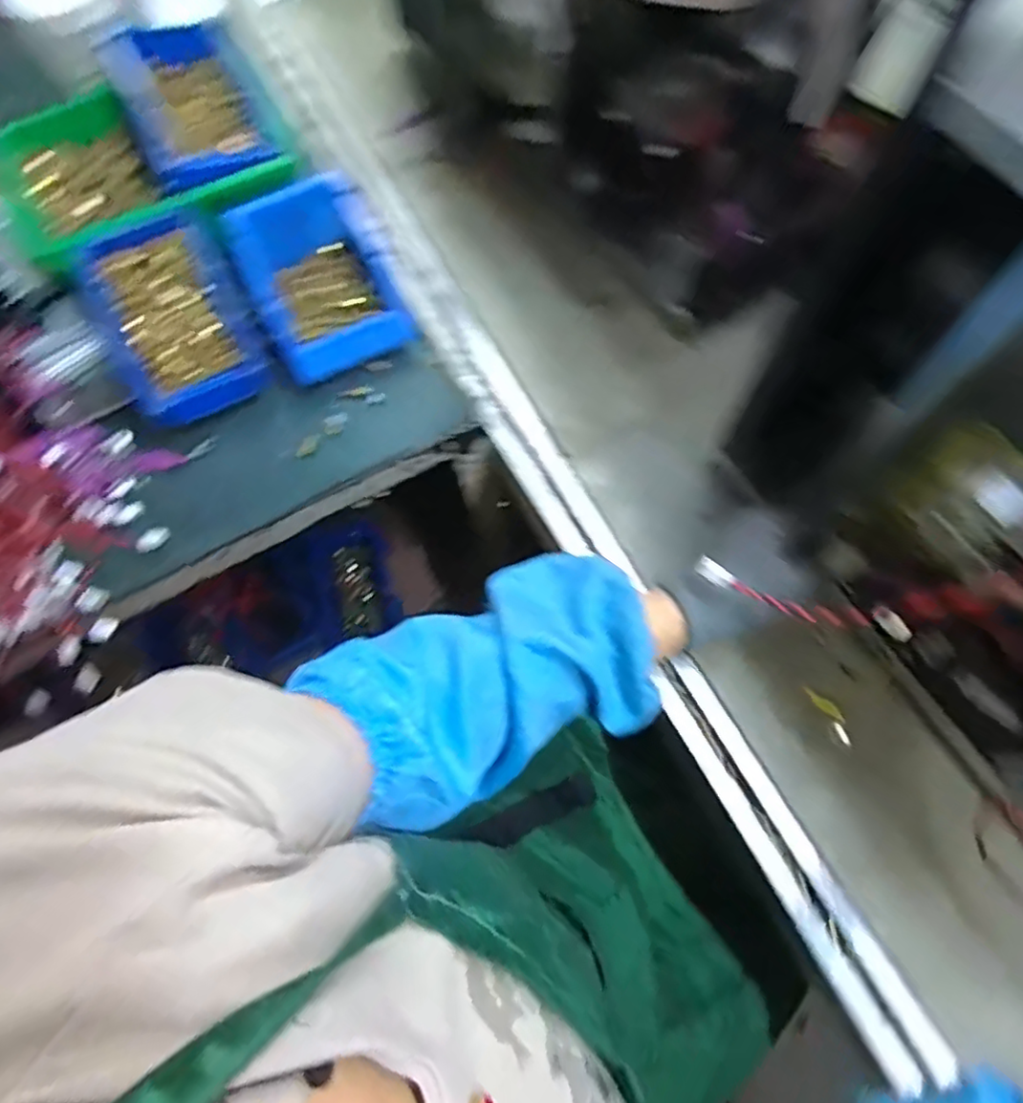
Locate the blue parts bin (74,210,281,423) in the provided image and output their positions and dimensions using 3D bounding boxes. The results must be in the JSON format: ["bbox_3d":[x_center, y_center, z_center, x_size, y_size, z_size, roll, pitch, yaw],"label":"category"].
[{"bbox_3d":[-0.294,-0.202,0.554,0.118,0.070,0.168,-30,74,-13],"label":"blue parts bin"}]

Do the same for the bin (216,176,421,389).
[{"bbox_3d":[-0.165,-0.242,0.568,0.133,0.084,0.154,-23,73,-11],"label":"bin"}]

